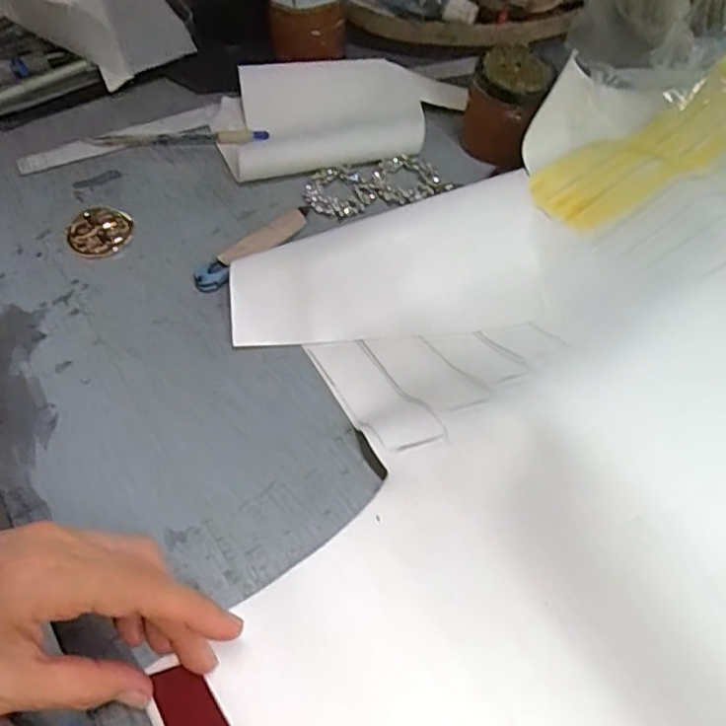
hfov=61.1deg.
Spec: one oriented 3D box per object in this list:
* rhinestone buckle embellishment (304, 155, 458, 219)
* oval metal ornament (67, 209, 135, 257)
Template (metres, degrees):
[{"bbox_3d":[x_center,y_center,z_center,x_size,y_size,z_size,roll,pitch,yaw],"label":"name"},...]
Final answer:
[{"bbox_3d":[0.009,-0.135,0.466,0.106,0.014,0.047,-9,56,-8],"label":"rhinestone buckle embellishment"},{"bbox_3d":[-0.191,-0.095,0.445,0.043,0.005,0.040,-4,56,-5],"label":"oval metal ornament"}]

